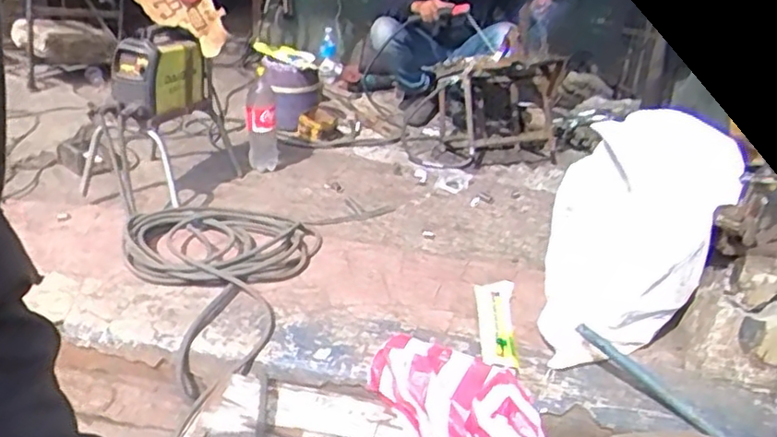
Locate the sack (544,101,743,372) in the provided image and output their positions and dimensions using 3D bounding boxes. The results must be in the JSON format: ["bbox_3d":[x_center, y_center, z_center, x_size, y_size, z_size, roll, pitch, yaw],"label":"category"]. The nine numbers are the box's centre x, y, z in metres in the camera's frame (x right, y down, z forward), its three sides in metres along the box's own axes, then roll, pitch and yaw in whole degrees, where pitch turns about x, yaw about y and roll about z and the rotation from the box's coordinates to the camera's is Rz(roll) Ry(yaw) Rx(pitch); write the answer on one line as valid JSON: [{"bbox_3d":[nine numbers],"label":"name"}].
[{"bbox_3d":[0.509,0.048,1.363,0.325,0.475,0.297,12,30,13],"label":"sack"}]

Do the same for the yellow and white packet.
[{"bbox_3d":[0.236,0.223,1.447,0.080,0.020,0.282,7,29,3],"label":"yellow and white packet"}]

